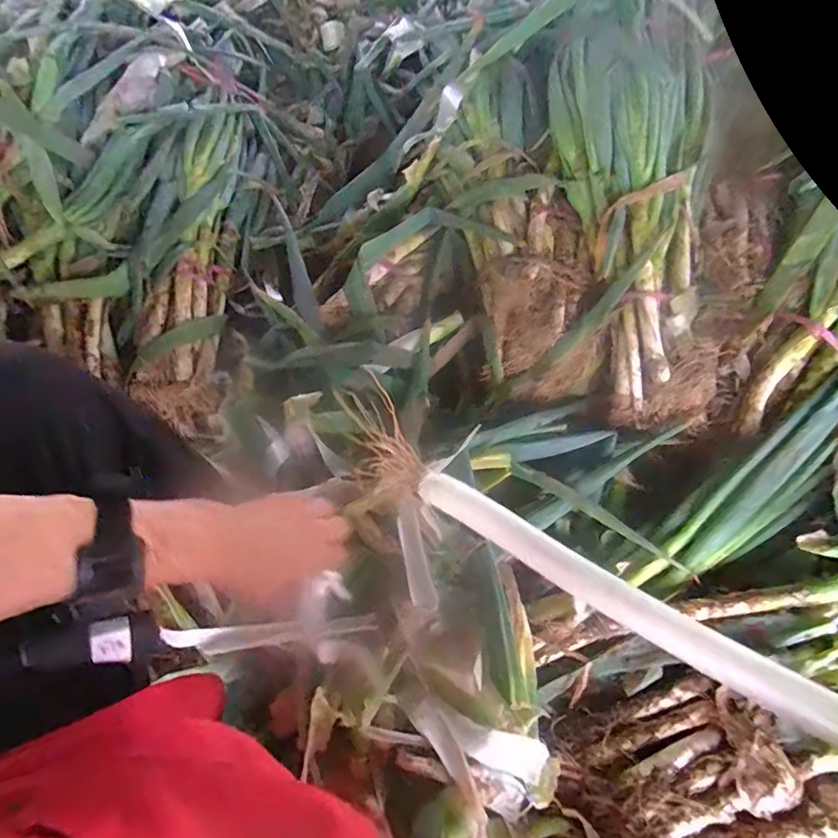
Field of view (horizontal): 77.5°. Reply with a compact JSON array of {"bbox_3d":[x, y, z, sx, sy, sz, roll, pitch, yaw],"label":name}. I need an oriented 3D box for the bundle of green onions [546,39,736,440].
[{"bbox_3d":[0.380,-0.308,0.851,0.226,0.091,0.642,-8,86,-3],"label":"bundle of green onions"}]

